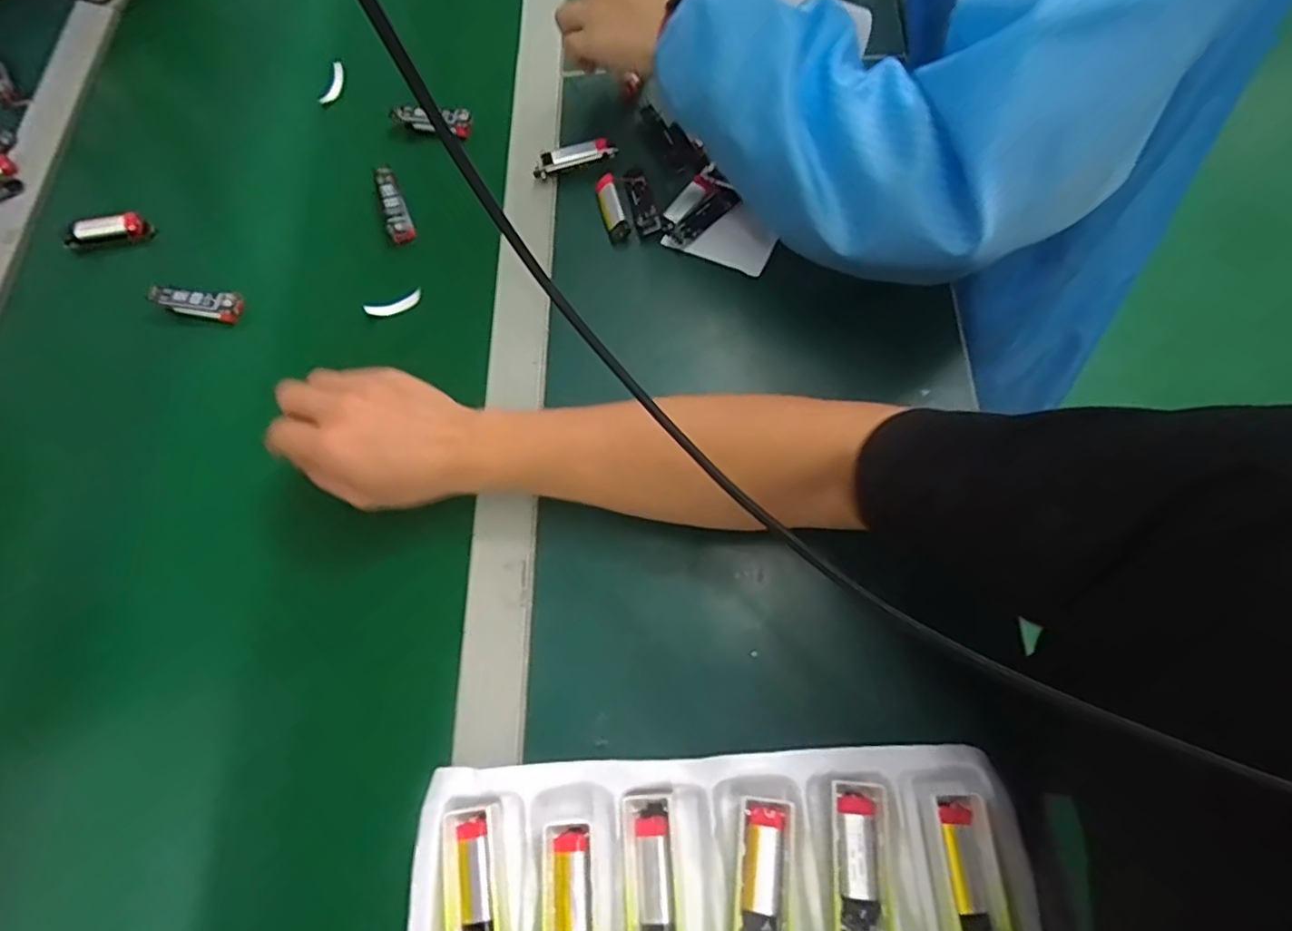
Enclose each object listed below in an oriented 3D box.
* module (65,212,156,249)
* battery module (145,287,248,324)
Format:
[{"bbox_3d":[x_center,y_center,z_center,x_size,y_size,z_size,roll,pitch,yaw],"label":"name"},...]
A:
[{"bbox_3d":[-0.436,-0.192,0.518,0.063,0.018,0.017,-11,69,-2],"label":"module"},{"bbox_3d":[-0.345,-0.125,0.488,0.064,0.012,0.021,7,69,-8],"label":"battery module"}]

